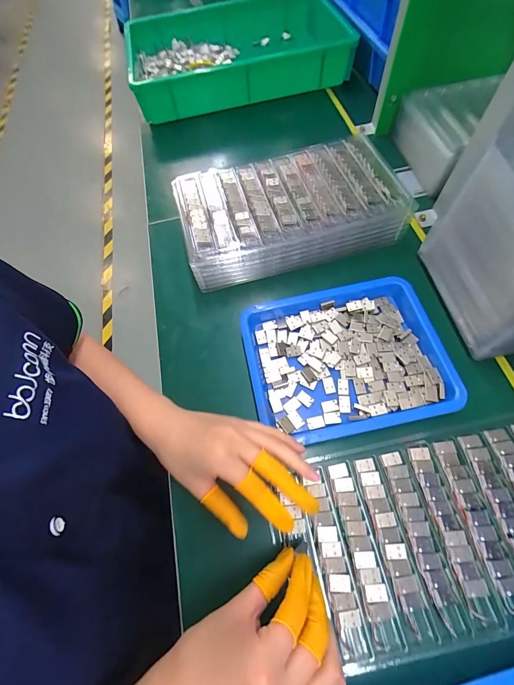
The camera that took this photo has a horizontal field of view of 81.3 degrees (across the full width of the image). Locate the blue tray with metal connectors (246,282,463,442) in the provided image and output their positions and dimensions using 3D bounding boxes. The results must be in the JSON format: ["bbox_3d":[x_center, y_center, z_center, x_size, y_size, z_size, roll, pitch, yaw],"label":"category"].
[{"bbox_3d":[0.103,0.018,0.348,0.220,0.033,0.171,-11,62,-2],"label":"blue tray with metal connectors"}]

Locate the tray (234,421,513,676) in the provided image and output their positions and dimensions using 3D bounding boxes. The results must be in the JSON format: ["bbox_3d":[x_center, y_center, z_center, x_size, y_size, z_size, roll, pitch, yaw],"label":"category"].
[{"bbox_3d":[0.176,0.171,0.279,0.260,0.012,0.155,-12,62,-3],"label":"tray"}]

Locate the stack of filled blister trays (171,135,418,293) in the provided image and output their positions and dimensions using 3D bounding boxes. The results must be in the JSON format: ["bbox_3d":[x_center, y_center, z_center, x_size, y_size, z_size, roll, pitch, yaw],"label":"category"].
[{"bbox_3d":[0.039,-0.190,0.428,0.294,0.063,0.178,-17,62,-5],"label":"stack of filled blister trays"}]

